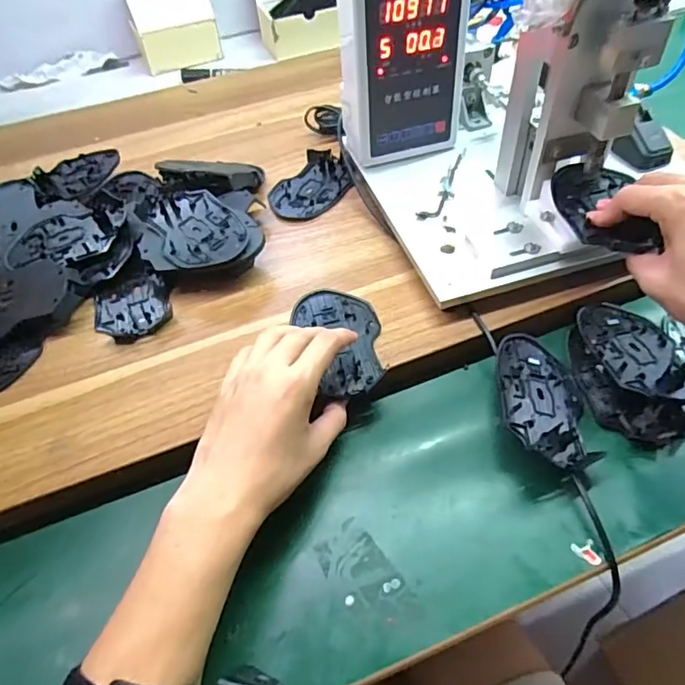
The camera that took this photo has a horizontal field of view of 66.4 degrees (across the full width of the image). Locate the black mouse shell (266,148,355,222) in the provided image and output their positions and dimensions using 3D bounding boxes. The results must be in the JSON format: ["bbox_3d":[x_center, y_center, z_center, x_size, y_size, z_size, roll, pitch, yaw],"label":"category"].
[{"bbox_3d":[-0.033,-0.172,0.573,0.073,0.013,0.110,26,57,23],"label":"black mouse shell"}]

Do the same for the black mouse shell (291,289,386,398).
[{"bbox_3d":[0.000,-0.003,0.432,0.067,0.008,0.114,-10,51,-7],"label":"black mouse shell"}]

